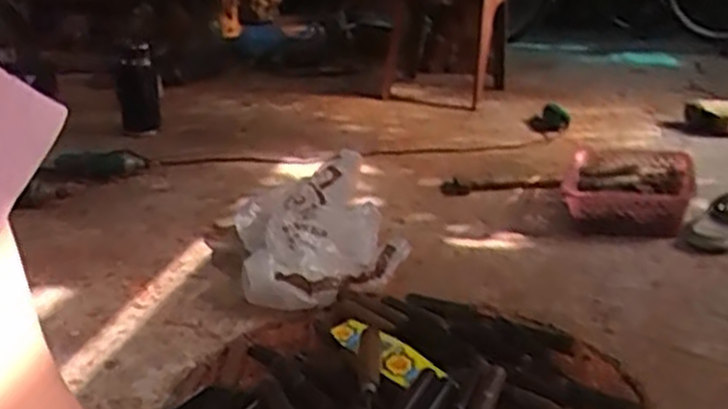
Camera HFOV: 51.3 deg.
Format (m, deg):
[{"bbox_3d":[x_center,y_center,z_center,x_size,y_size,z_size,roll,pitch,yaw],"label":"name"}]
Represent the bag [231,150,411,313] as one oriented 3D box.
[{"bbox_3d":[-0.075,0.040,1.201,0.253,0.150,0.315,-6,20,-11],"label":"bag"}]

